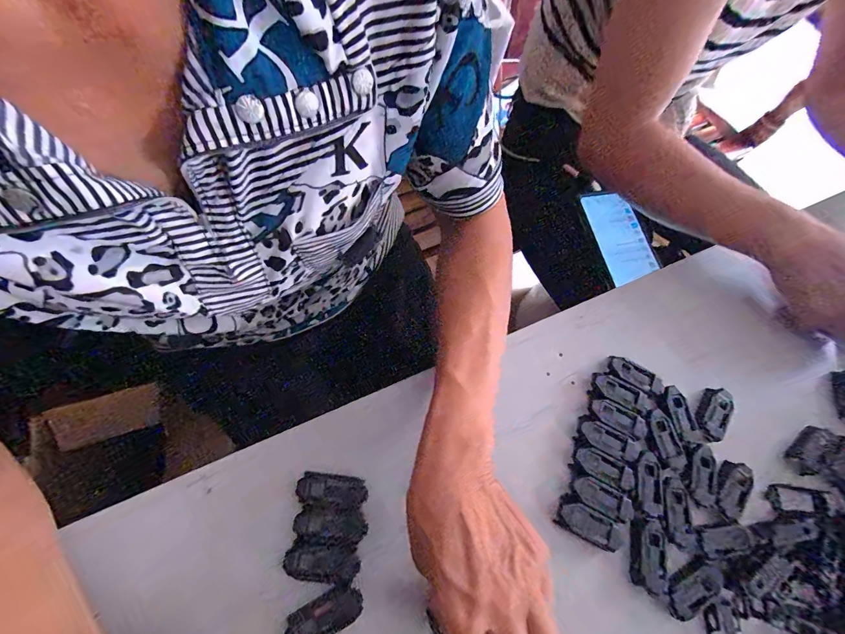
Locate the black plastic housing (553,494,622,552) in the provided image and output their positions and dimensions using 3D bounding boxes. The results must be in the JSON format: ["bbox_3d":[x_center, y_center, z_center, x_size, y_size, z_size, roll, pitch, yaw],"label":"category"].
[{"bbox_3d":[0.128,0.158,0.280,0.048,0.009,0.023,31,67,5],"label":"black plastic housing"}]

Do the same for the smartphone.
[{"bbox_3d":[0.274,-0.113,0.503,0.068,0.015,0.145,-8,68,-2],"label":"smartphone"}]

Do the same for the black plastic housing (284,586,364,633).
[{"bbox_3d":[-0.065,0.199,0.245,0.049,0.015,0.023,-23,73,-16],"label":"black plastic housing"}]

